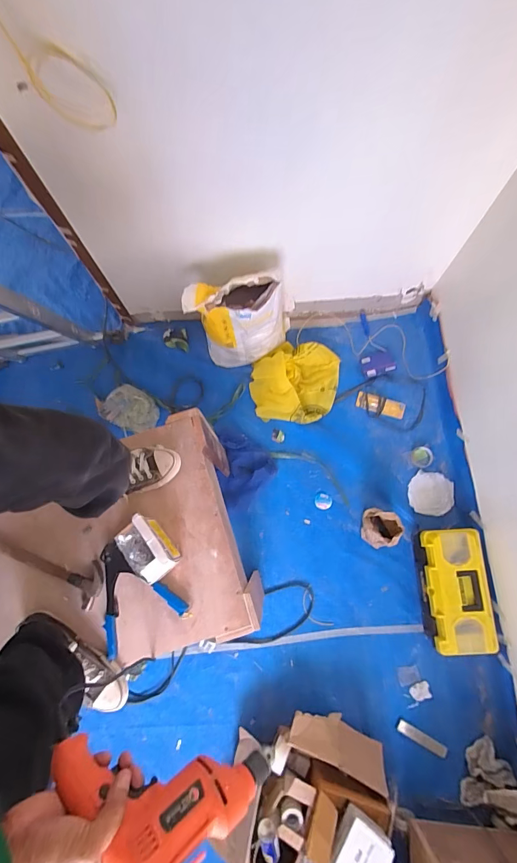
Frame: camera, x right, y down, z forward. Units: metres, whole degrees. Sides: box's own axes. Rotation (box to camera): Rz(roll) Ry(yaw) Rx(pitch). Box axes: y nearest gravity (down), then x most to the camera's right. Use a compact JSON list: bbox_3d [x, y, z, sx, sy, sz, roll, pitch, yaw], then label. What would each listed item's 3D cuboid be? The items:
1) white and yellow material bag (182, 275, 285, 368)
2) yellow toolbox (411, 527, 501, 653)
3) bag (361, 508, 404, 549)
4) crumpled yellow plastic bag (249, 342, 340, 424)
[{"bbox_3d":[-0.069,-0.408,1.461,0.352,0.460,0.161,6,77,3],"label":"white and yellow material bag"},{"bbox_3d":[0.685,0.554,1.368,0.200,0.176,0.396,-1,76,1],"label":"yellow toolbox"},{"bbox_3d":[0.448,0.354,1.408,0.108,0.164,0.153,-21,77,-4],"label":"bag"},{"bbox_3d":[0.146,-0.206,1.598,0.359,0.092,0.327,5,77,3],"label":"crumpled yellow plastic bag"}]

